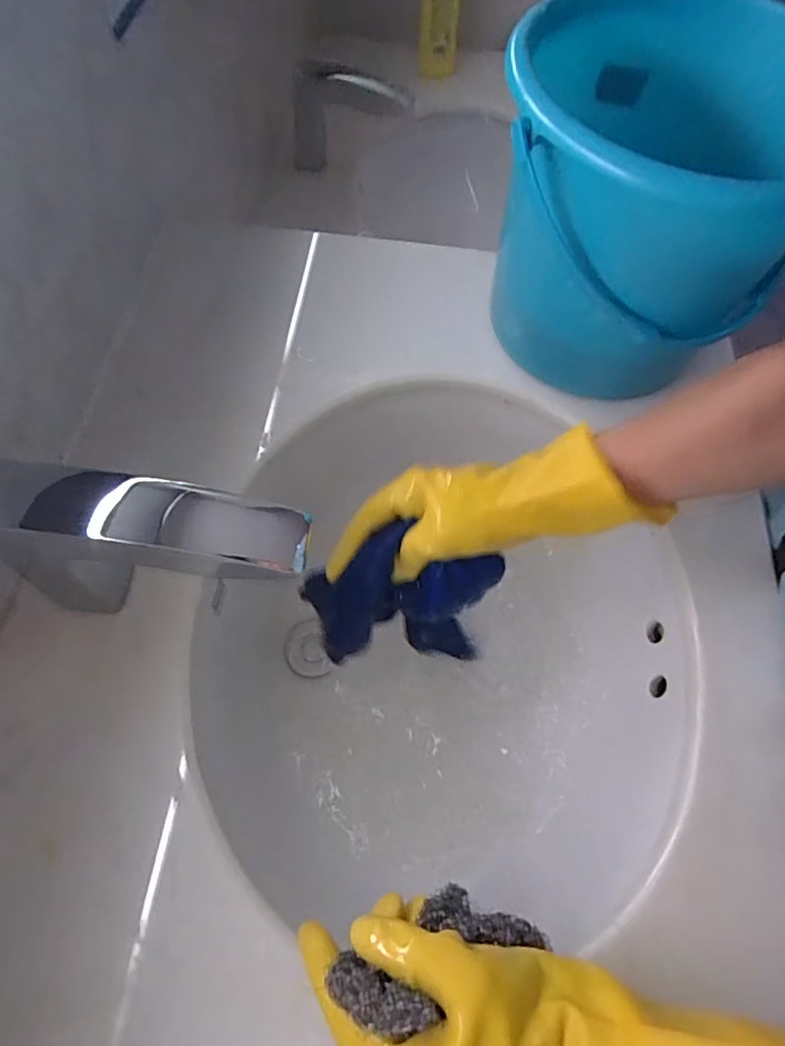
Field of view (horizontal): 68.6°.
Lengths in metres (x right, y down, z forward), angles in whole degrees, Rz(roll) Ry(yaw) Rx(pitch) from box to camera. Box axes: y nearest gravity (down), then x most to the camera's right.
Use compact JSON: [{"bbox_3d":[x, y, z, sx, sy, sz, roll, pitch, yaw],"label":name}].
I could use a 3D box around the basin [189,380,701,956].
[{"bbox_3d":[0.053,0.103,0.512,0.364,0.157,0.427,11,65,2],"label":"basin"}]

